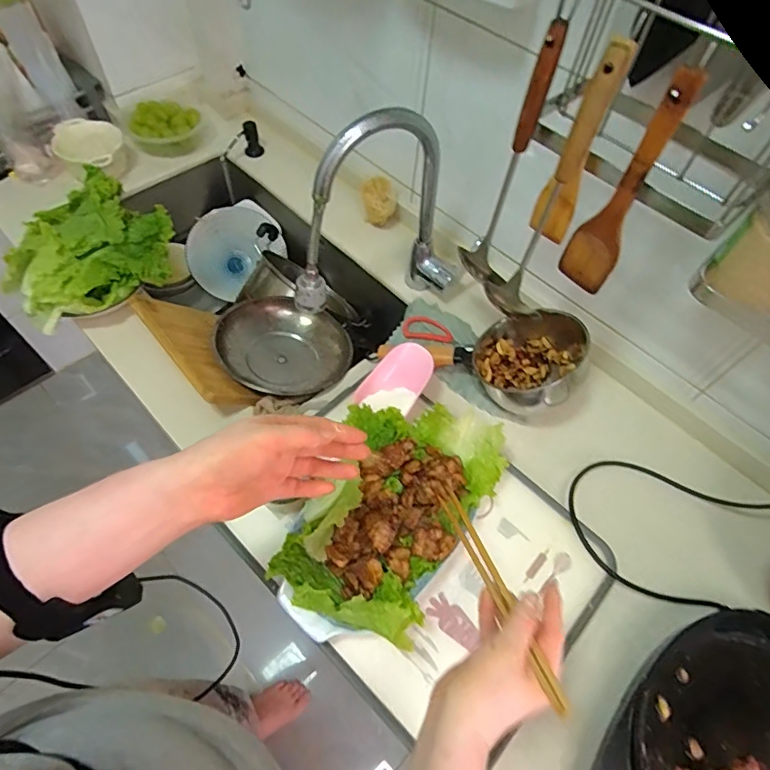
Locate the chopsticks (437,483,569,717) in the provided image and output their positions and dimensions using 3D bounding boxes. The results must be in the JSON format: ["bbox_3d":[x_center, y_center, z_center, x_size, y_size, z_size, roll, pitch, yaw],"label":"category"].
[{"bbox_3d":[0.100,0.179,0.451,0.017,0.017,0.219,-16,42,-12],"label":"chopsticks"}]

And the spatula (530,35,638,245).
[{"bbox_3d":[0.192,-0.227,0.493,0.041,0.201,0.026,22,60,10],"label":"spatula"}]

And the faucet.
[{"bbox_3d":[-0.009,-0.234,0.739,0.278,0.326,0.085,-16,61,-12],"label":"faucet"}]

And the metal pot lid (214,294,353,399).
[{"bbox_3d":[-0.167,-0.054,0.823,0.218,0.064,0.197,23,60,11],"label":"metal pot lid"}]

